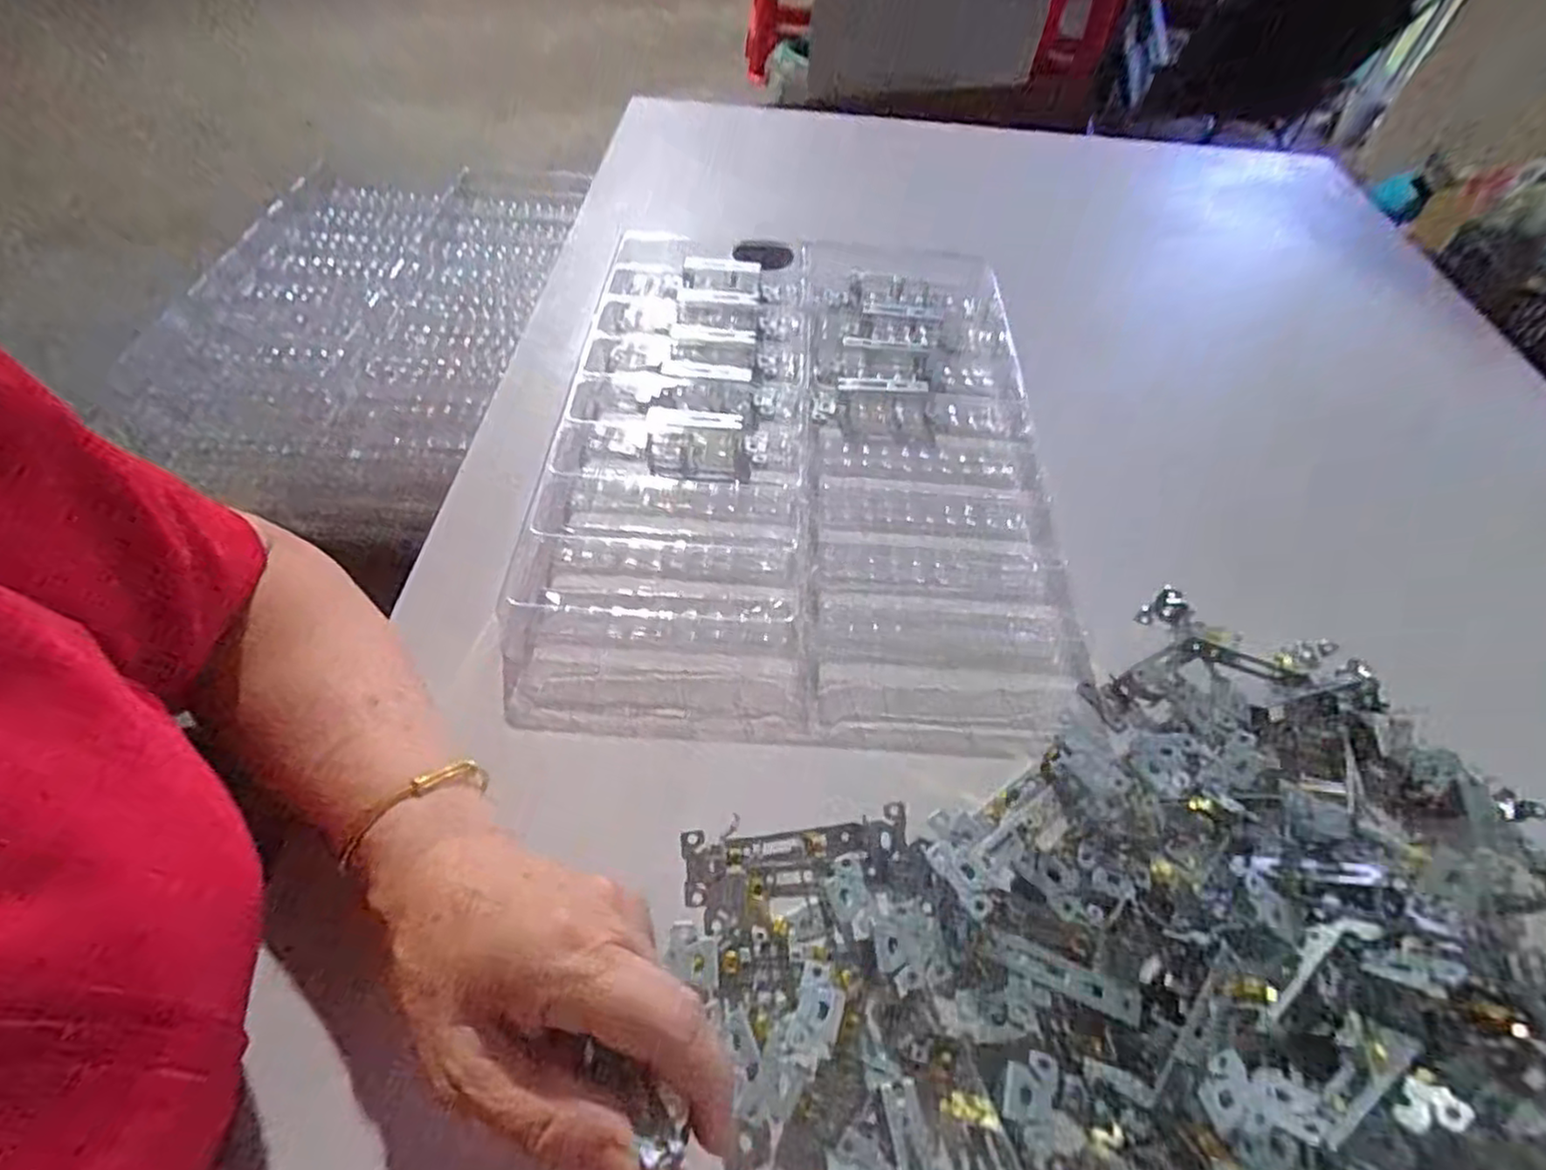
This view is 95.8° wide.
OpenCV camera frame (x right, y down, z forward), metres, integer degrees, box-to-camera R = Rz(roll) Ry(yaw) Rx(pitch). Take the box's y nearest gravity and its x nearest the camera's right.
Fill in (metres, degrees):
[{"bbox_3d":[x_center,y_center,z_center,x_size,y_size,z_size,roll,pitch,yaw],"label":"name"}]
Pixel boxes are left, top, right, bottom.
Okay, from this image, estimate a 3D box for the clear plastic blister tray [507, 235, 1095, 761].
[{"bbox_3d":[0.022,-0.113,0.512,0.342,0.024,0.481,3,53,0],"label":"clear plastic blister tray"}]

